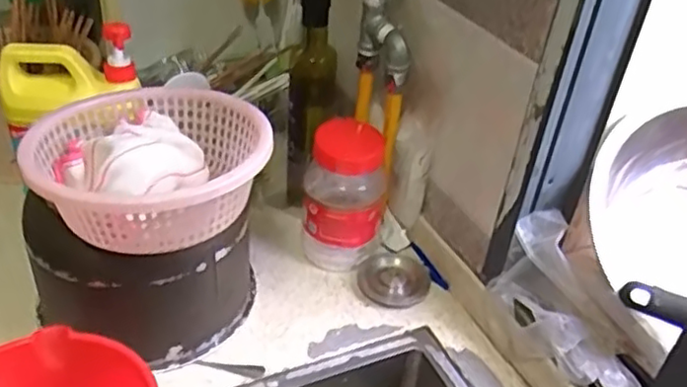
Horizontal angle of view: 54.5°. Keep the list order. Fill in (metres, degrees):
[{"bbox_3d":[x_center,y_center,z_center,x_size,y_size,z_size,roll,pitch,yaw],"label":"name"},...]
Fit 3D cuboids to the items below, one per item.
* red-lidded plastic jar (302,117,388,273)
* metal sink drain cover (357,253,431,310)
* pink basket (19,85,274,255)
[{"bbox_3d":[0.000,-0.002,0.777,0.087,0.172,0.090,4,36,-3],"label":"red-lidded plastic jar"},{"bbox_3d":[0.058,0.101,0.778,0.079,0.021,0.075,-14,41,-26],"label":"metal sink drain cover"},{"bbox_3d":[-0.167,-0.025,0.589,0.194,0.074,0.193,4,36,-3],"label":"pink basket"}]

